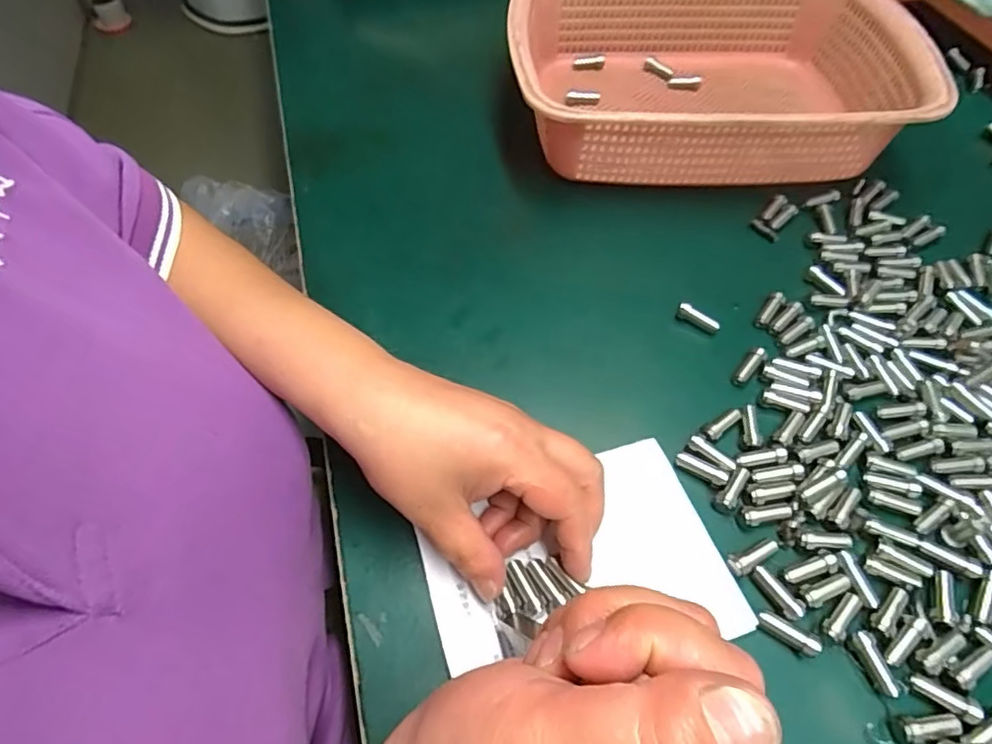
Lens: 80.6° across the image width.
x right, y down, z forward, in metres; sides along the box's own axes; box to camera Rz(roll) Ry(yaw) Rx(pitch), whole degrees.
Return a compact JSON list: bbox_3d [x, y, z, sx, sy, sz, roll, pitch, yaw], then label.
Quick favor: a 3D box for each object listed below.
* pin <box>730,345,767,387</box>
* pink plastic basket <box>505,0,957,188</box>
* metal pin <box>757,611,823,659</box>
[{"bbox_3d":[0.152,-0.003,0.350,0.010,0.007,0.029,34,62,22],"label":"pin"},{"bbox_3d":[0.167,-0.232,0.465,0.303,0.081,0.212,1,55,1],"label":"pink plastic basket"},{"bbox_3d":[0.135,0.119,0.268,0.027,0.008,0.009,28,60,19],"label":"metal pin"}]

